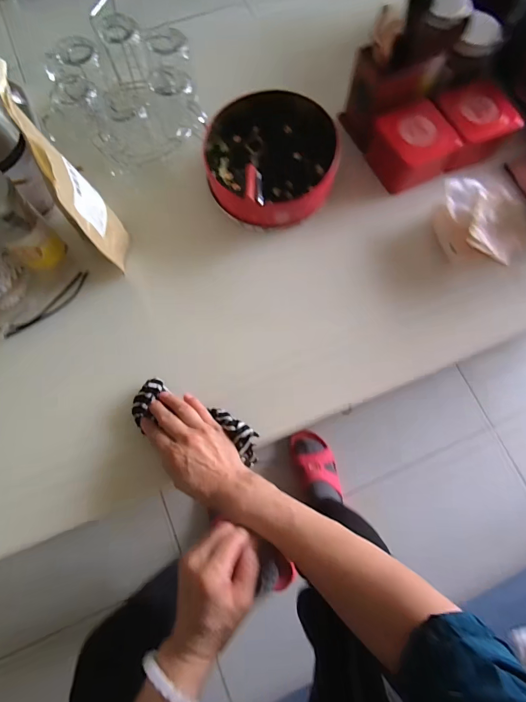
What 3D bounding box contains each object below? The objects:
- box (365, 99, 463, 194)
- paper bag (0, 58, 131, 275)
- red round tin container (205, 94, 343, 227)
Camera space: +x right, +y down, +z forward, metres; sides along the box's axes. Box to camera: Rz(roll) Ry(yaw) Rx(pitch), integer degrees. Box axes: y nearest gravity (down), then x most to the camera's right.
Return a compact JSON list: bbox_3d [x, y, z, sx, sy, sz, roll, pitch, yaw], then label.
[{"bbox_3d":[0.220,-0.297,0.536,0.100,0.063,0.104,-22,76,-7],"label":"box"},{"bbox_3d":[-0.216,-0.193,0.430,0.040,0.198,0.142,-27,77,-8],"label":"paper bag"},{"bbox_3d":[0.012,-0.269,0.525,0.179,0.058,0.174,0,75,-1],"label":"red round tin container"}]

